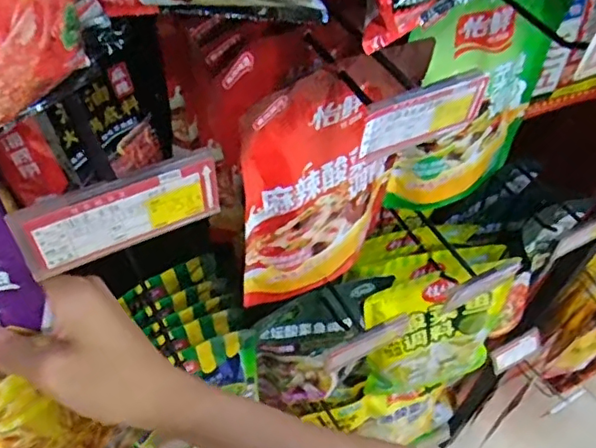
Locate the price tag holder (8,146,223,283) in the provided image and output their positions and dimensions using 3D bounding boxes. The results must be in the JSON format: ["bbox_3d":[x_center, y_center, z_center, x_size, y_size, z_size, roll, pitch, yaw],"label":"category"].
[{"bbox_3d":[-0.088,-0.006,0.296,0.100,0.044,0.013,-22,57,-21],"label":"price tag holder"}]

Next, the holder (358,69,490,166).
[{"bbox_3d":[0.077,-0.067,0.365,0.089,0.047,0.009,-21,57,-19],"label":"holder"}]

